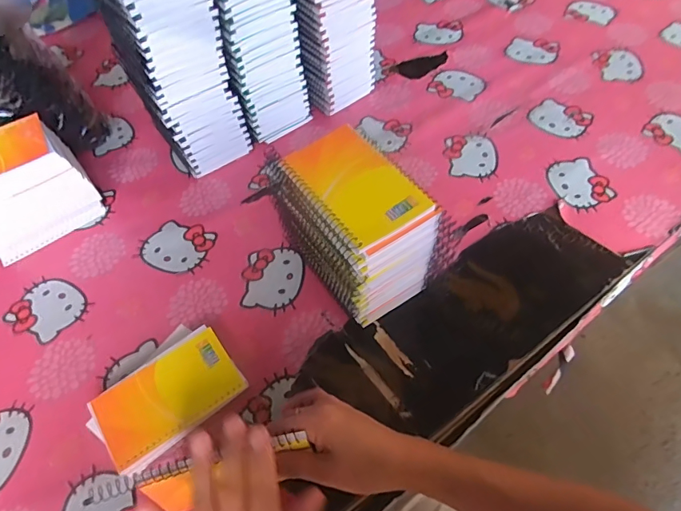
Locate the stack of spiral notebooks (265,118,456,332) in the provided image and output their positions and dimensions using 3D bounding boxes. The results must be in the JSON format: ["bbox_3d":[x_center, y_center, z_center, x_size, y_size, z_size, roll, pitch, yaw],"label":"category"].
[{"bbox_3d":[0.019,-0.023,0.465,0.096,0.148,0.139,-28,59,-16],"label":"stack of spiral notebooks"}]

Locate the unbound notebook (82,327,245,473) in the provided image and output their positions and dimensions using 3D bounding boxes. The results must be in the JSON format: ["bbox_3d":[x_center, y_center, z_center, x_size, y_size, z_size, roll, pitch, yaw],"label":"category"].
[{"bbox_3d":[-0.169,0.133,0.447,0.132,0.020,0.101,-39,63,-21],"label":"unbound notebook"}]

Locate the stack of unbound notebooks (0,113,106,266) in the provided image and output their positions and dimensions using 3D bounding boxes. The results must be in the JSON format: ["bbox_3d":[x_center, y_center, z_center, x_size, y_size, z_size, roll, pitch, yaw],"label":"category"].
[{"bbox_3d":[-0.378,-0.076,0.542,0.139,0.120,0.091,-37,62,-20],"label":"stack of unbound notebooks"}]

